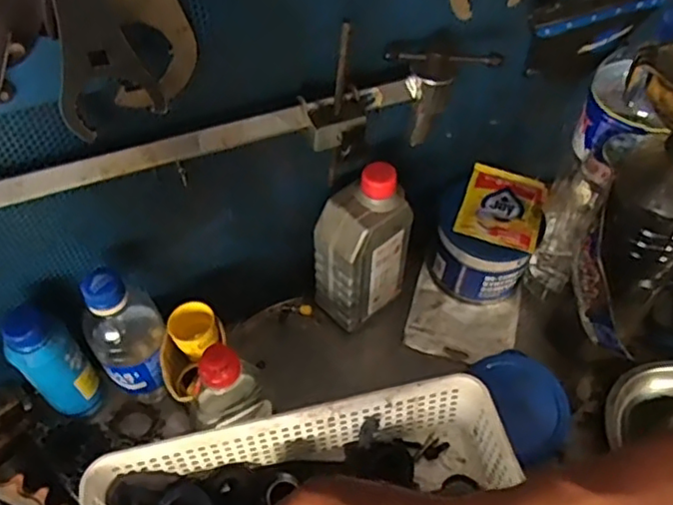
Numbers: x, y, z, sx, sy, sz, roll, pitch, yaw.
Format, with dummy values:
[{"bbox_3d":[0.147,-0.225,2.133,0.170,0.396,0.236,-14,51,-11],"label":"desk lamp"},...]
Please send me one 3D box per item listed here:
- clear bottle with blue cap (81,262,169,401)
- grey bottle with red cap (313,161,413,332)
[{"bbox_3d":[-0.179,0.074,0.541,0.061,0.151,0.058,-24,55,-18],"label":"clear bottle with blue cap"},{"bbox_3d":[0.026,-0.001,0.600,0.088,0.179,0.053,-33,58,-23],"label":"grey bottle with red cap"}]

